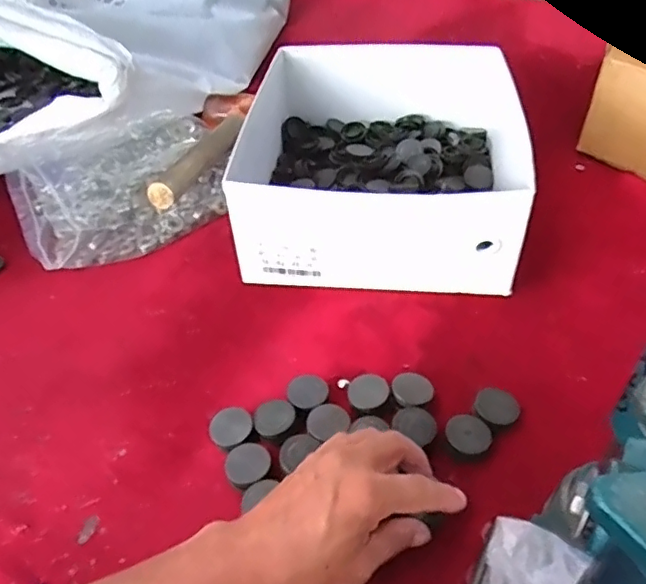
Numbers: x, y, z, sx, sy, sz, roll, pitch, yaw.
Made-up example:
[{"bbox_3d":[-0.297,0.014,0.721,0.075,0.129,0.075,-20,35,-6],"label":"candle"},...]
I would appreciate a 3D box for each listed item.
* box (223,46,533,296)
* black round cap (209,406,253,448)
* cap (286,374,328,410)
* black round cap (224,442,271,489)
[{"bbox_3d":[0.066,-0.149,0.629,0.268,0.120,0.322,5,45,7],"label":"box"},{"bbox_3d":[-0.071,0.107,0.441,0.032,0.015,0.033,-1,45,1],"label":"black round cap"},{"bbox_3d":[-0.012,0.084,0.460,0.032,0.016,0.031,-1,45,1],"label":"cap"},{"bbox_3d":[-0.055,0.129,0.421,0.033,0.014,0.032,-1,45,1],"label":"black round cap"}]

